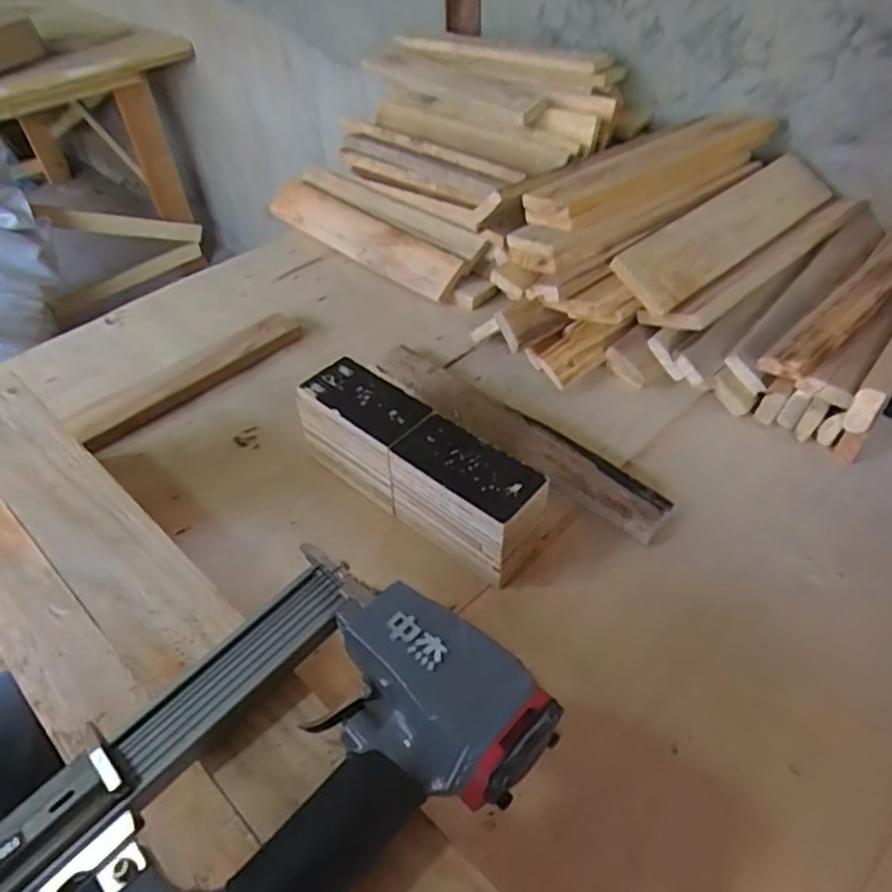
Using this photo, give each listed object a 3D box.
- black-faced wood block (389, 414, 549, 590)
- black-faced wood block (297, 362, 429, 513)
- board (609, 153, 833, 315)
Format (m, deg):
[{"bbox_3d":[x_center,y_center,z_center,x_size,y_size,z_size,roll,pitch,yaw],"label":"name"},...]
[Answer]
[{"bbox_3d":[0.018,0.045,0.532,0.122,0.086,0.065,33,55,29],"label":"black-faced wood block"},{"bbox_3d":[-0.073,-0.015,0.582,0.112,0.082,0.065,31,54,28],"label":"black-faced wood block"},{"bbox_3d":[0.330,-0.254,0.735,0.374,0.014,0.076,-34,90,-28],"label":"board"}]

